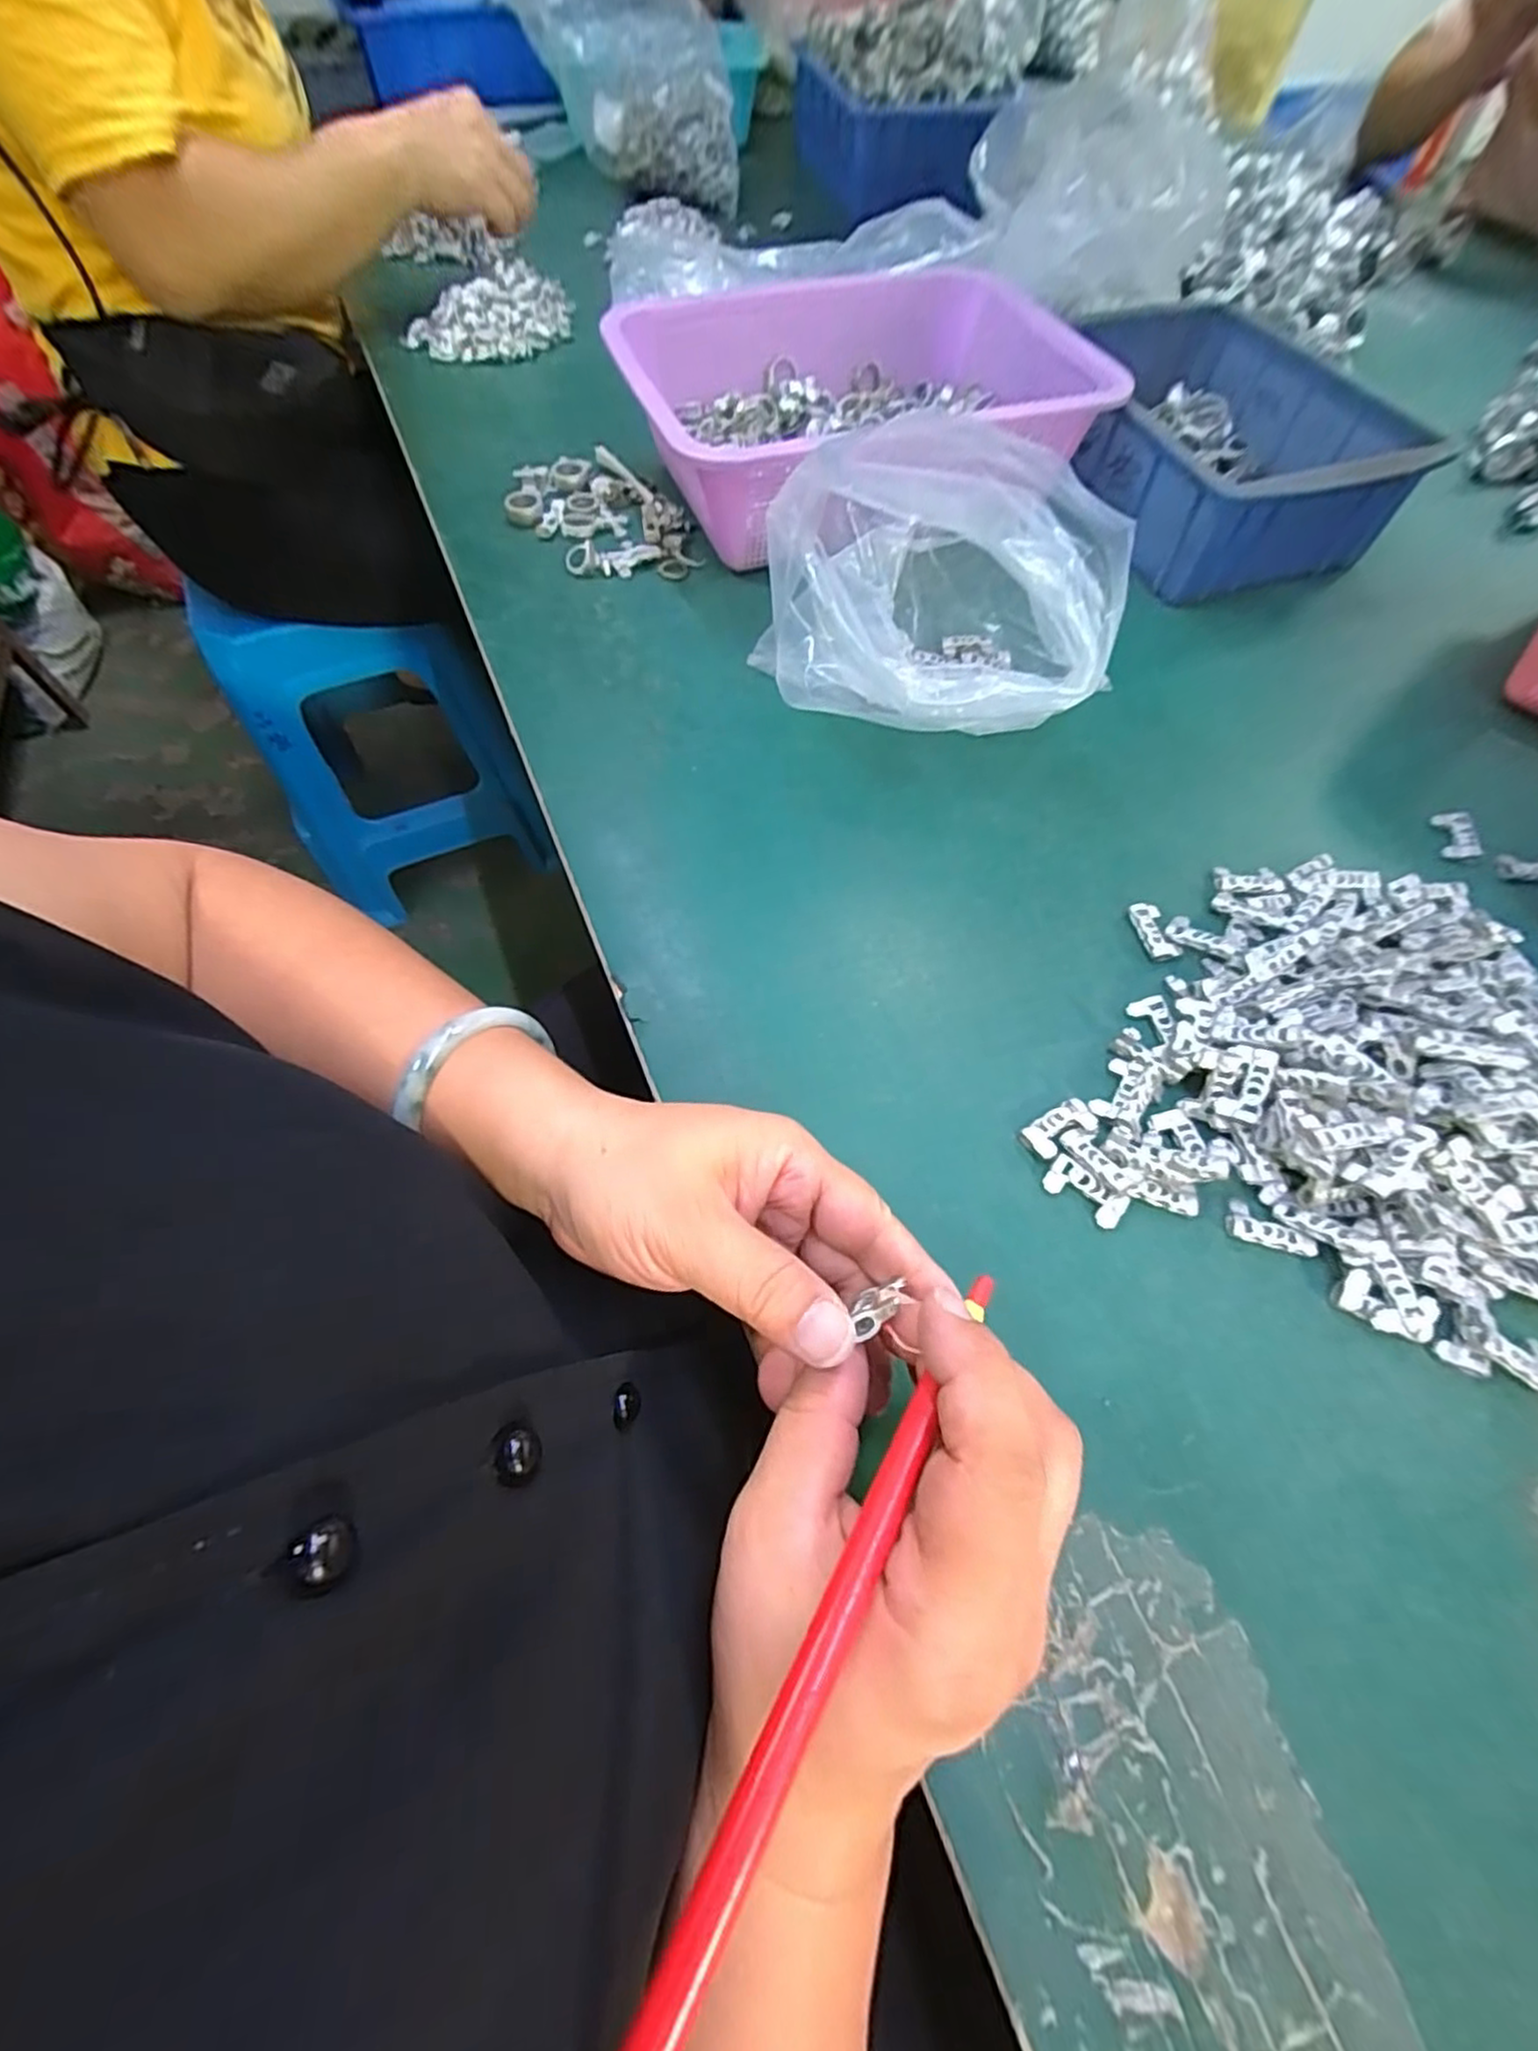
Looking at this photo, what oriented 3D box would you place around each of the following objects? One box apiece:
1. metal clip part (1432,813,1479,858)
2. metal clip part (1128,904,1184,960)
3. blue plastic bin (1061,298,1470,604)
[{"bbox_3d":[0.361,-0.099,0.366,0.014,0.012,0.029,8,62,4],"label":"metal clip part"},{"bbox_3d":[0.185,-0.045,0.333,0.016,0.006,0.030,-11,63,-6],"label":"metal clip part"},{"bbox_3d":[0.308,-0.411,0.493,0.171,0.070,0.242,-11,63,-7],"label":"blue plastic bin"}]

